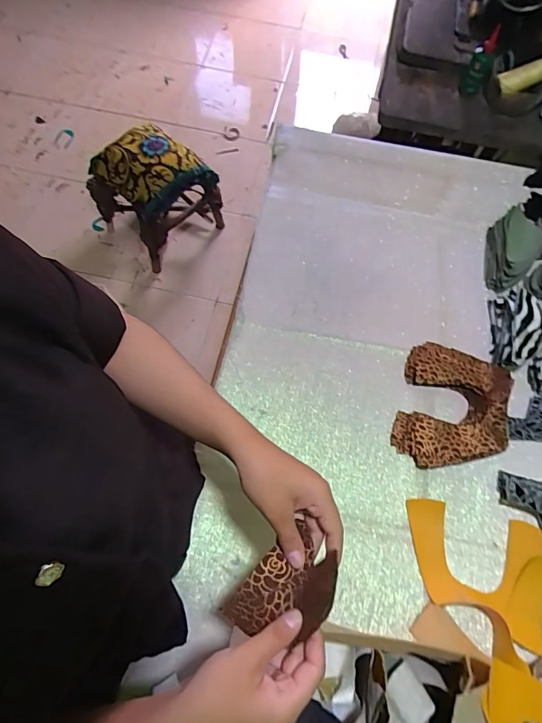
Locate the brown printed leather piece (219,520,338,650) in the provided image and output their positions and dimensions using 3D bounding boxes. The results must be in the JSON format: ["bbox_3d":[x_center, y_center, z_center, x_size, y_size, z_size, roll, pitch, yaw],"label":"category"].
[{"bbox_3d":[0.013,0.196,0.349,0.063,0.037,0.100,42,74,15],"label":"brown printed leather piece"}]

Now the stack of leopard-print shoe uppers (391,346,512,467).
[{"bbox_3d":[0.258,0.066,0.584,0.144,0.036,0.182,17,69,4],"label":"stack of leopard-print shoe uppers"}]

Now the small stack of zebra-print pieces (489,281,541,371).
[{"bbox_3d":[0.372,-0.056,0.616,0.060,0.067,0.147,13,69,3],"label":"small stack of zebra-print pieces"}]

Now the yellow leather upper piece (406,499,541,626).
[{"bbox_3d":[0.258,0.249,0.521,0.172,0.015,0.115,13,69,3],"label":"yellow leather upper piece"}]

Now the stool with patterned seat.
[{"bbox_3d":[-0.398,-0.589,1.425,0.344,0.336,0.318,42,73,13],"label":"stool with patterned seat"}]

